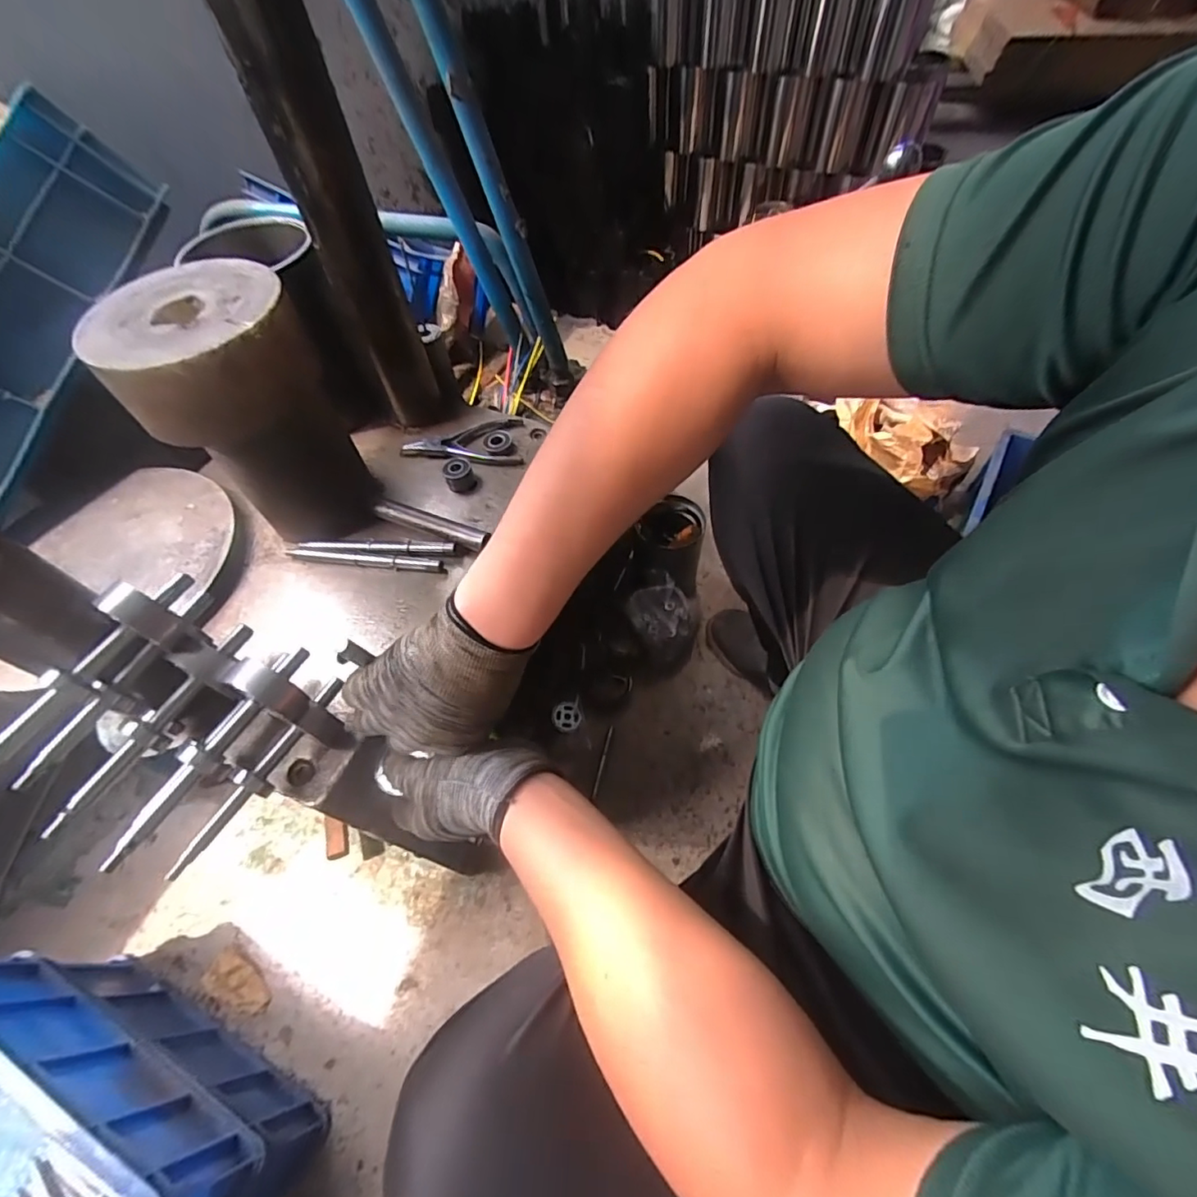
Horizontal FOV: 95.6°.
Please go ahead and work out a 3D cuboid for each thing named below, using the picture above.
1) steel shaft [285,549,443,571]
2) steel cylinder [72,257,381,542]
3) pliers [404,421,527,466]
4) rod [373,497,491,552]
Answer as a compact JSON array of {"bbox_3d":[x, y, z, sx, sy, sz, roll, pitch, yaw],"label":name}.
[{"bbox_3d":[-0.233,-0.038,0.538,0.163,0.010,0.013,5,57,8],"label":"steel shaft"},{"bbox_3d":[-0.304,-0.158,0.496,0.141,0.219,0.144,-36,61,-18],"label":"steel cylinder"},{"bbox_3d":[-0.156,-0.176,0.617,0.136,0.014,0.069,-4,57,2],"label":"pliers"},{"bbox_3d":[-0.170,-0.074,0.547,0.132,0.018,0.018,20,60,16],"label":"rod"}]

